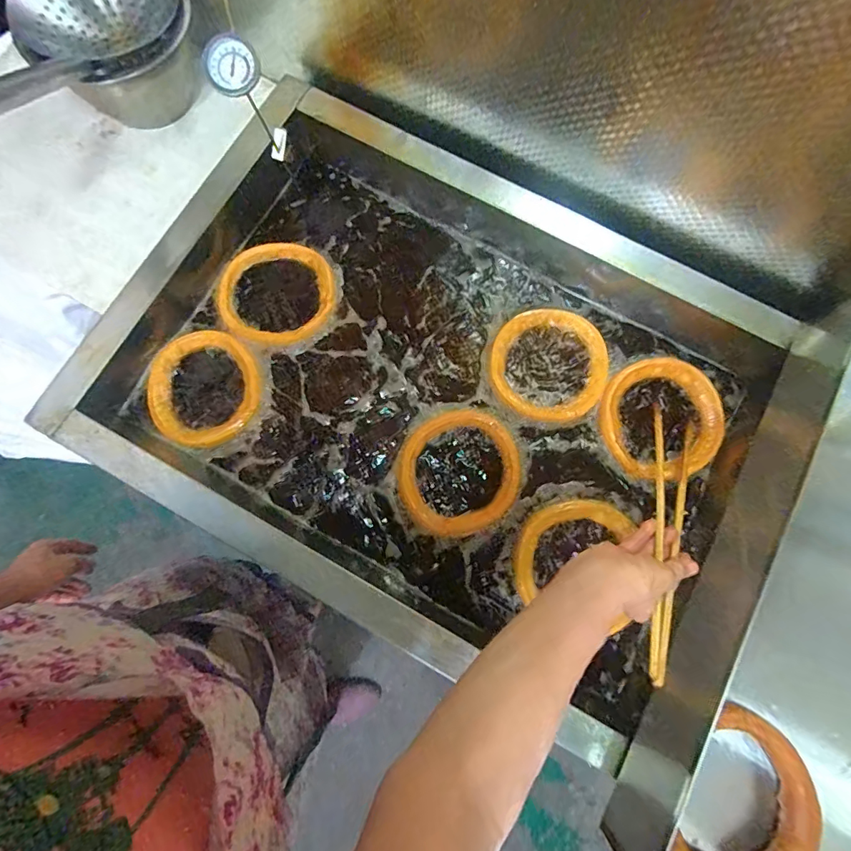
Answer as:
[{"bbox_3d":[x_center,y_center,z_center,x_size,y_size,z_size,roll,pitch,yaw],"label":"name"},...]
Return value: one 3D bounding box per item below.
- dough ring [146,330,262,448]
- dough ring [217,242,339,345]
[{"bbox_3d":[-0.300,-0.051,0.620,0.141,0.017,0.156,-23,79,-6],"label":"dough ring"},{"bbox_3d":[-0.211,-0.187,0.650,0.163,0.016,0.152,0,77,-1],"label":"dough ring"}]

